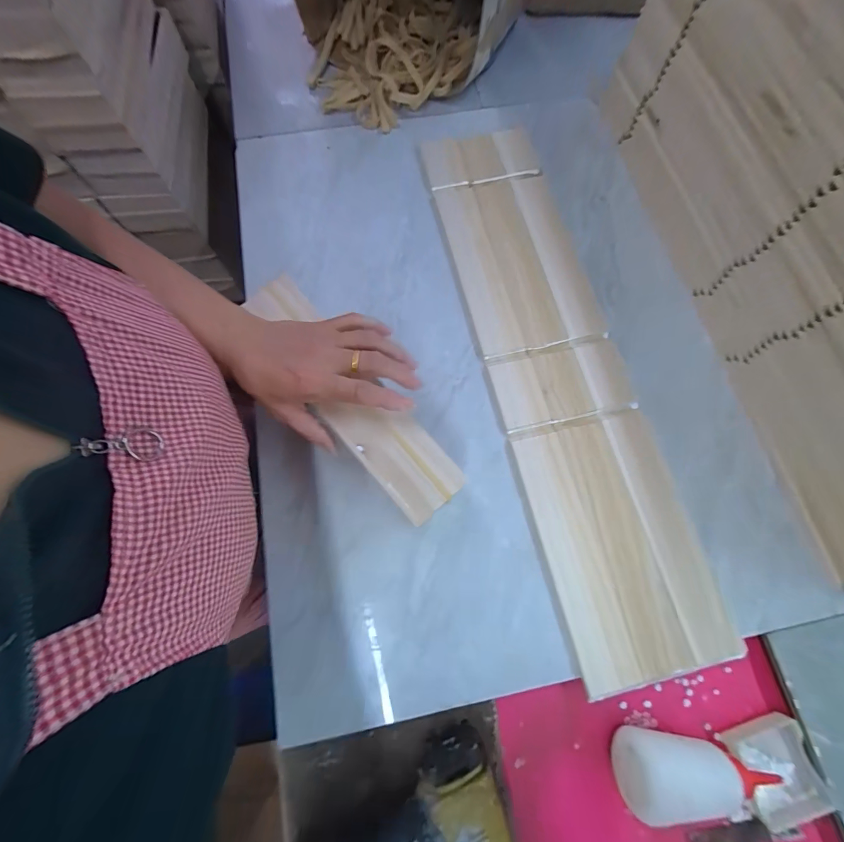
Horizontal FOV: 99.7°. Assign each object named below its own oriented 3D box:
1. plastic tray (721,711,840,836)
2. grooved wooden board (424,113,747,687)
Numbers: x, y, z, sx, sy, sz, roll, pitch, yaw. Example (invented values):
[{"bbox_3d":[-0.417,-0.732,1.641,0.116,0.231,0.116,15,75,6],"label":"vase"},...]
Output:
[{"bbox_3d":[0.352,0.349,0.354,0.072,0.020,0.078,-16,76,-5],"label":"plastic tray"},{"bbox_3d":[0.160,-0.092,0.451,0.166,0.016,0.725,-13,76,-4],"label":"grooved wooden board"}]

